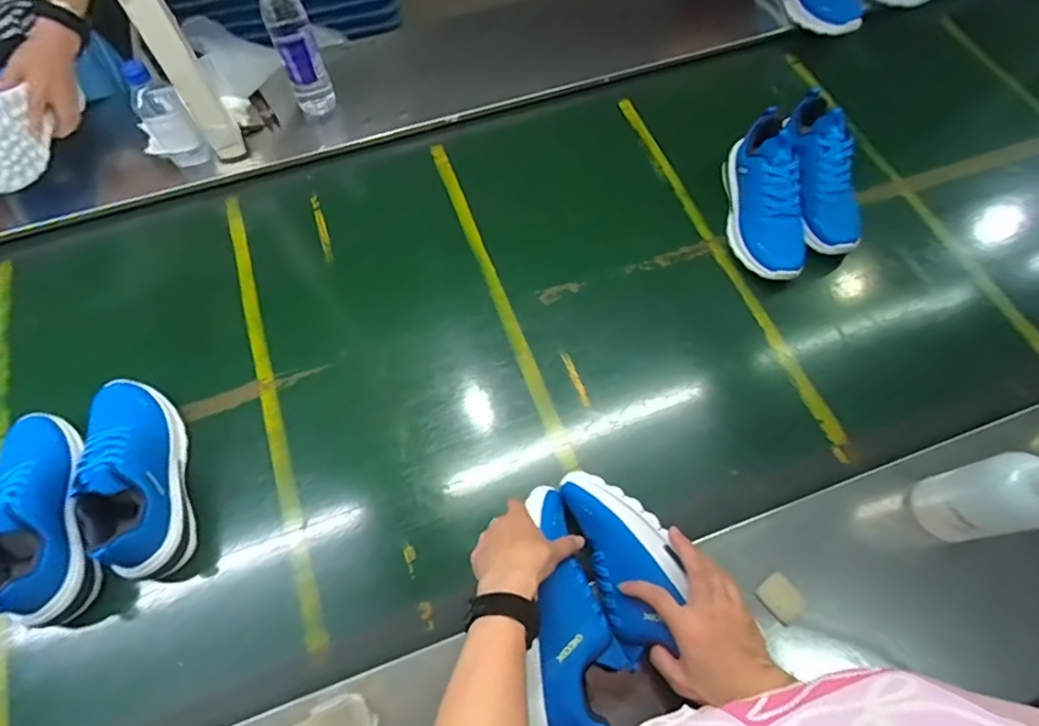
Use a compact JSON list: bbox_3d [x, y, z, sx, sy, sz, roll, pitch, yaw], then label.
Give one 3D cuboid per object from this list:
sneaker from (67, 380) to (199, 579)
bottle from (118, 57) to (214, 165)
[{"bbox_3d":[-0.473,0.129,0.666,0.098,0.120,0.255,-15,65,-9],"label":"sneaker"},{"bbox_3d":[-0.540,-0.375,0.842,0.061,0.162,0.055,-36,70,-17],"label":"bottle"}]

